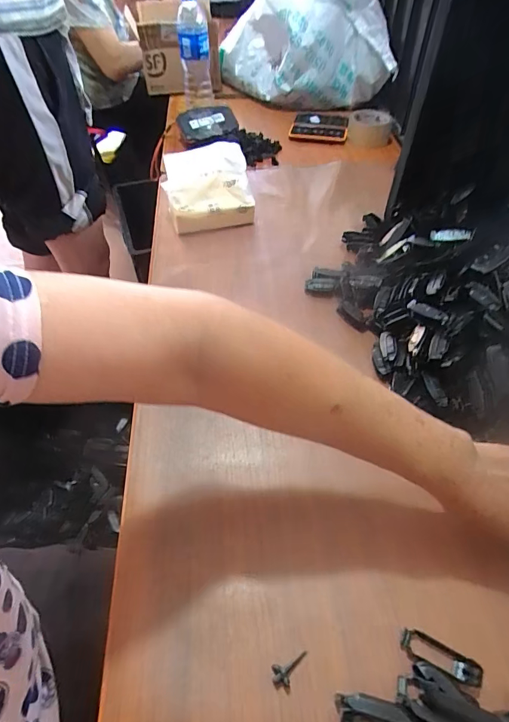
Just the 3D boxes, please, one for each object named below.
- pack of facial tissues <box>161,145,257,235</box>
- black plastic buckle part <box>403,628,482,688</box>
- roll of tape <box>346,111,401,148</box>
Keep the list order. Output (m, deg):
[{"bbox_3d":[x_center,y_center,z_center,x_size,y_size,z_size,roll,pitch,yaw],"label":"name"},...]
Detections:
[{"bbox_3d":[-0.078,-0.288,0.679,0.139,0.091,0.120,-12,52,-9],"label":"pack of facial tissues"},{"bbox_3d":[0.140,0.222,0.302,0.056,0.008,0.019,20,54,17],"label":"black plastic buckle part"},{"bbox_3d":[0.264,-0.523,0.901,0.108,0.045,0.108,0,51,0],"label":"roll of tape"}]

